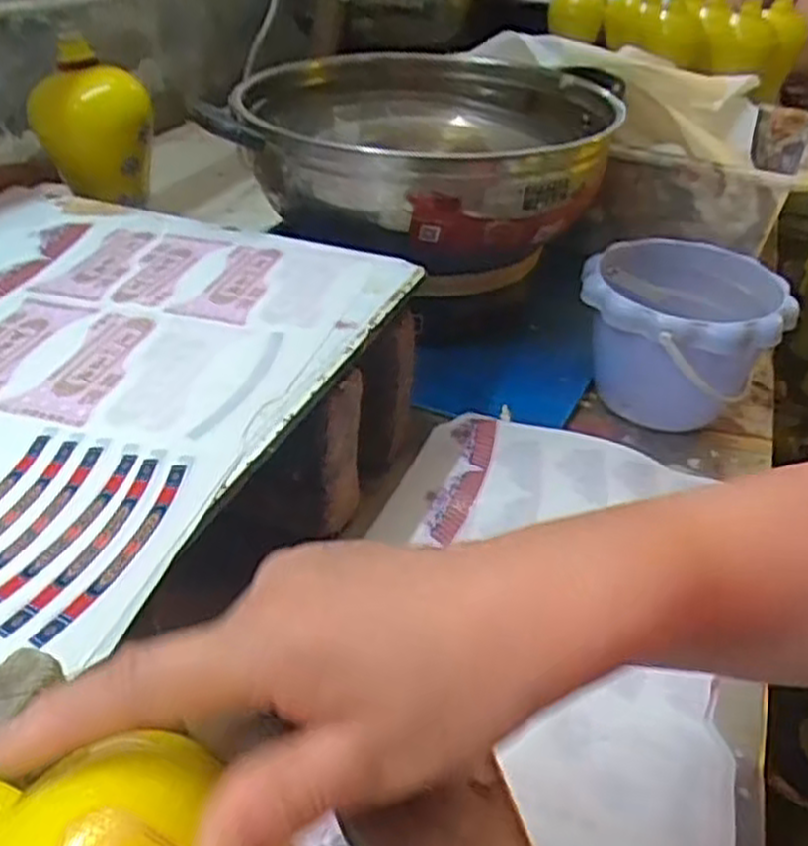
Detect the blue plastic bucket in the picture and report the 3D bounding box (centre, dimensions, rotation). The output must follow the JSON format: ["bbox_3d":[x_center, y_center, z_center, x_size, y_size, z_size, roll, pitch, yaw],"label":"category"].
[{"bbox_3d":[0.217,-0.068,0.632,0.149,0.111,0.156,2,37,-2],"label":"blue plastic bucket"}]

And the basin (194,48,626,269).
[{"bbox_3d":[0.022,-0.250,0.700,0.301,0.096,0.357,13,37,9],"label":"basin"}]

